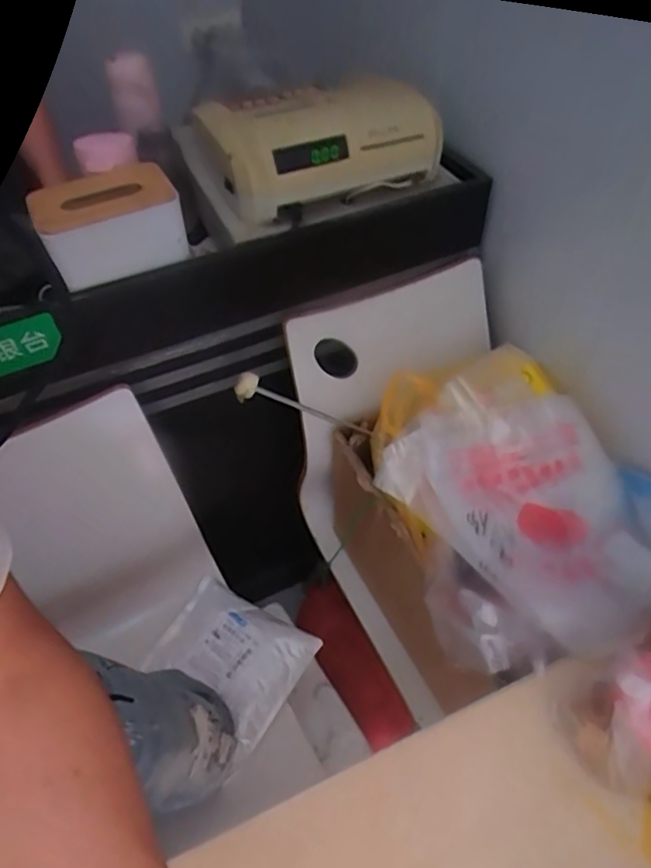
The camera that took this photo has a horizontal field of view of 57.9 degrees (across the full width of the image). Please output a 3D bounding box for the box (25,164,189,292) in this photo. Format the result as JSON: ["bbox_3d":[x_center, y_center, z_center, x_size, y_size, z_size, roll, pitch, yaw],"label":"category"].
[{"bbox_3d":[-0.252,-0.245,0.697,0.153,0.094,0.079,-19,52,-14],"label":"box"}]

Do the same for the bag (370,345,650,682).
[{"bbox_3d":[0.238,0.056,0.708,0.334,0.154,0.407,-13,51,-10],"label":"bag"}]

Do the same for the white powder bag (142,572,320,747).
[{"bbox_3d":[-0.145,0.325,0.883,0.217,0.027,0.166,26,56,21],"label":"white powder bag"}]

